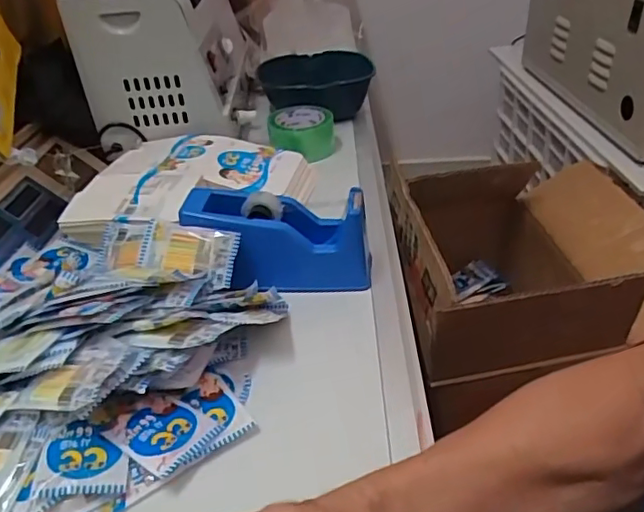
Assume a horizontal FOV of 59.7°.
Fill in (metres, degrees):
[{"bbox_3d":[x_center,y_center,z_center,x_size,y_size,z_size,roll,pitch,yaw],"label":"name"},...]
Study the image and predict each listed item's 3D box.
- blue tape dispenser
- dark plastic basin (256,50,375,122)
[{"bbox_3d":[-0.047,-0.015,0.606,0.193,0.087,0.080,1,35,7],"label":"blue tape dispenser"},{"bbox_3d":[-0.010,-0.305,1.009,0.201,0.083,0.162,-6,35,-2],"label":"dark plastic basin"}]

